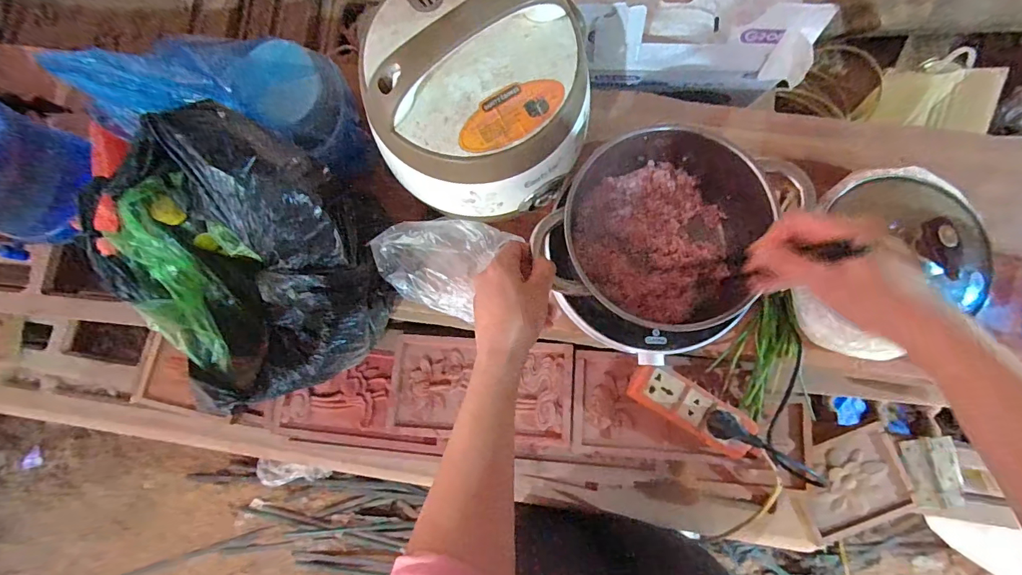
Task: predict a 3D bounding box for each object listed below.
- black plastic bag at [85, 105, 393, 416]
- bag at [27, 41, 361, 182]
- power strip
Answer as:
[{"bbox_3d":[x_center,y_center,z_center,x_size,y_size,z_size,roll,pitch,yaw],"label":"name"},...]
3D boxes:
[{"bbox_3d":[-0.284,-0.019,0.511,0.244,0.213,0.263,-30,81,-2],"label":"black plastic bag"},{"bbox_3d":[-0.359,-0.235,0.550,0.335,0.078,0.155,2,81,-22],"label":"bag"},{"bbox_3d":[0.238,0.159,0.571,0.176,0.026,0.057,32,85,7],"label":"power strip"}]

